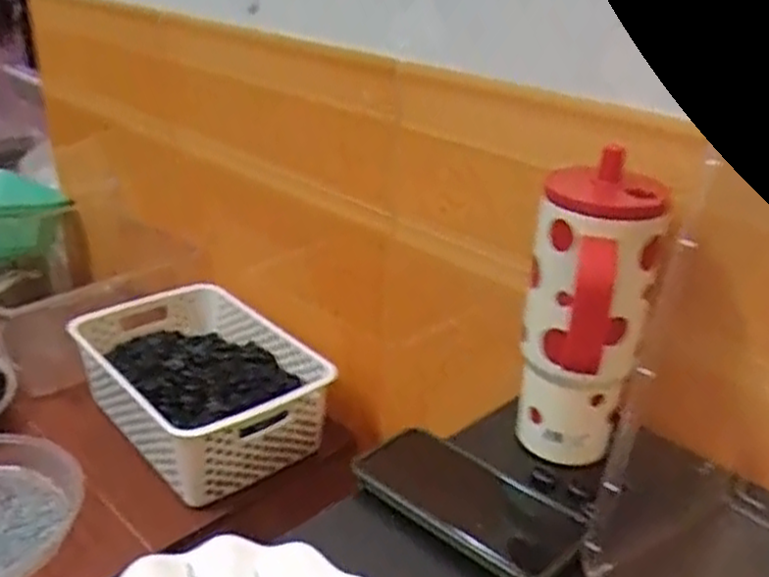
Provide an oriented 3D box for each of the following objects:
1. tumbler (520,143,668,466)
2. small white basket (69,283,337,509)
[{"bbox_3d":[0.134,0.030,0.540,0.077,0.210,0.093,23,34,35],"label":"tumbler"},{"bbox_3d":[-0.224,0.114,0.931,0.213,0.100,0.308,-20,34,-36],"label":"small white basket"}]

